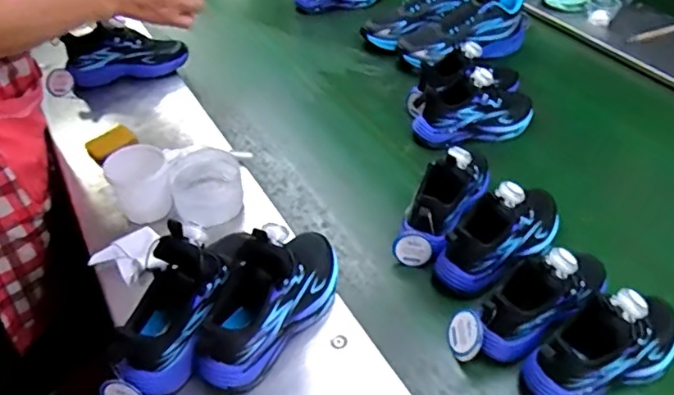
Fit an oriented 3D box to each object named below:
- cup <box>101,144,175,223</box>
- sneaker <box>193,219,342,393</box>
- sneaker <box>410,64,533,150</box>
[{"bbox_3d":[-0.261,-0.012,0.729,0.073,0.093,0.067,-18,47,-19],"label":"cup"},{"bbox_3d":[-0.069,0.095,0.572,0.080,0.121,0.207,27,49,24],"label":"sneaker"},{"bbox_3d":[0.228,-0.147,0.882,0.204,0.103,0.079,-10,45,-12],"label":"sneaker"}]

